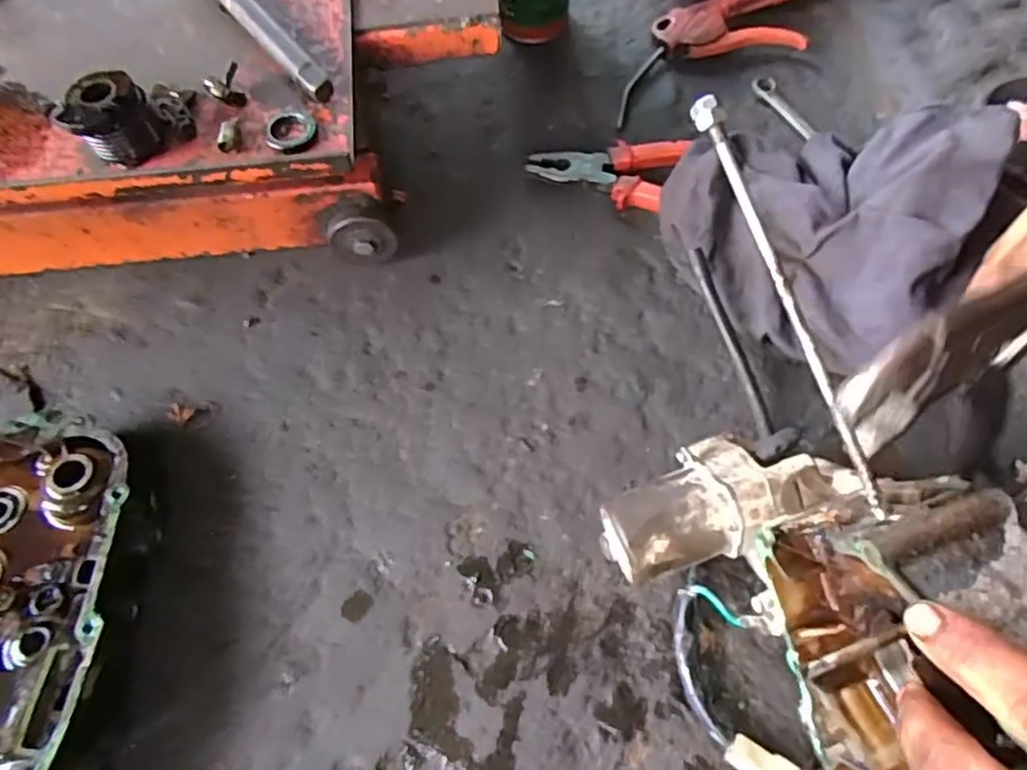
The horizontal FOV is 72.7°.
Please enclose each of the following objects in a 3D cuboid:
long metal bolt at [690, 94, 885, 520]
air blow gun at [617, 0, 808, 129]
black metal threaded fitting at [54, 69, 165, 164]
[{"bbox_3d":[0.111,-0.034,0.283,0.010,0.012,0.180,-19,83,-8],"label":"long metal bolt"},{"bbox_3d":[0.186,-0.311,0.617,0.247,0.033,0.085,-23,65,-10],"label":"air blow gun"},{"bbox_3d":[-0.201,-0.132,0.345,0.039,0.028,0.030,-16,64,-7],"label":"black metal threaded fitting"}]

